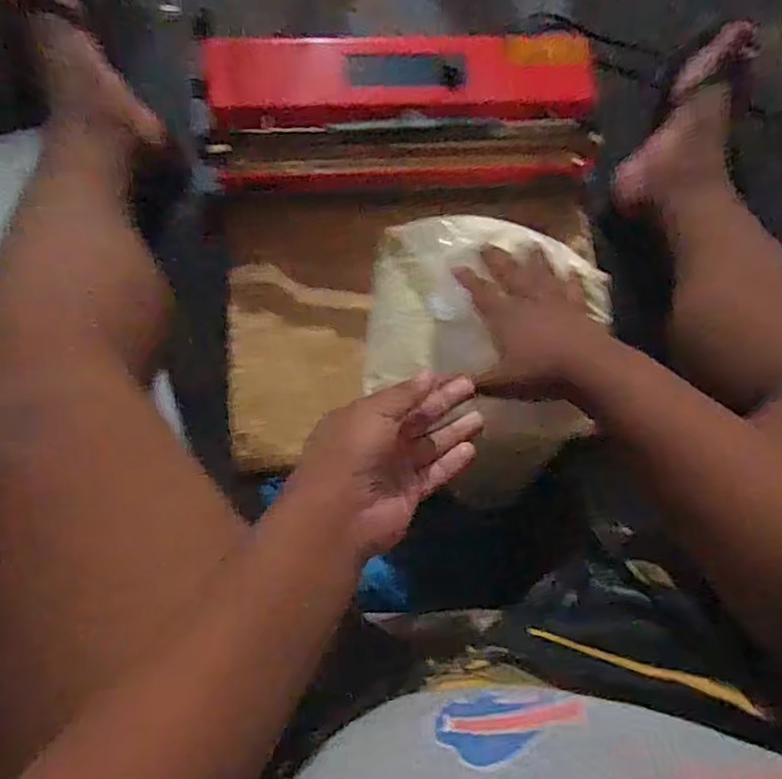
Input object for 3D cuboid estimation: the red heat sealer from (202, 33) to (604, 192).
[{"bbox_3d":[0.014,-0.315,0.675,0.423,0.099,0.145,-4,85,-7],"label":"red heat sealer"}]

